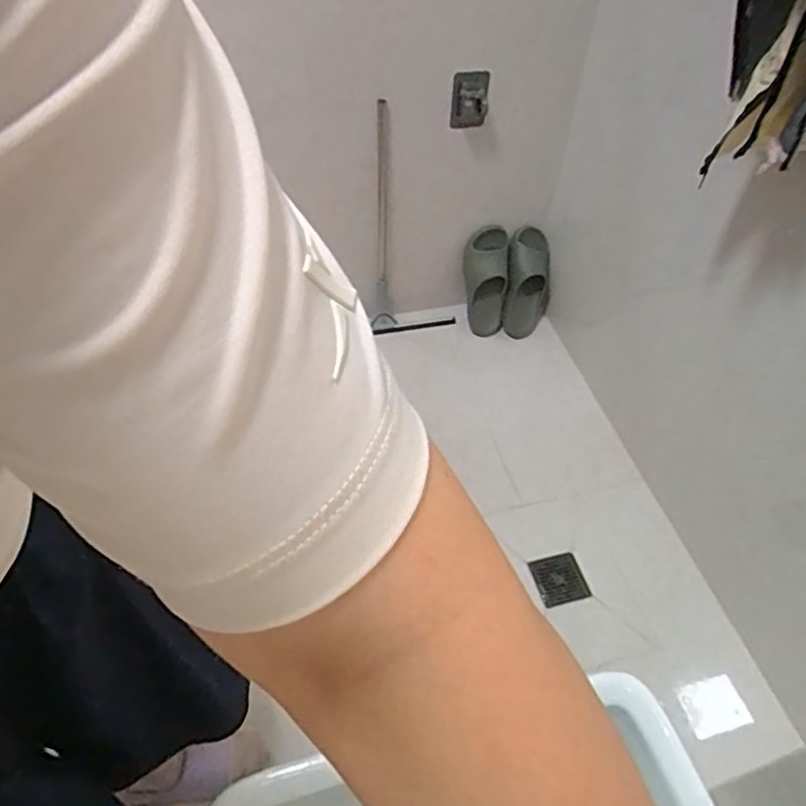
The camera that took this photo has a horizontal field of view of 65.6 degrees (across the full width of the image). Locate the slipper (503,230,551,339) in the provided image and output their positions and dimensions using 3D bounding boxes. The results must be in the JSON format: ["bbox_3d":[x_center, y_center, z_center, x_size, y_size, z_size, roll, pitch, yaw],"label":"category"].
[{"bbox_3d":[0.312,-0.299,1.573,0.110,0.274,0.072,4,10,2],"label":"slipper"}]

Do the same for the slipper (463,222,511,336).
[{"bbox_3d":[0.210,-0.307,1.593,0.098,0.281,0.086,-3,29,-4],"label":"slipper"}]

